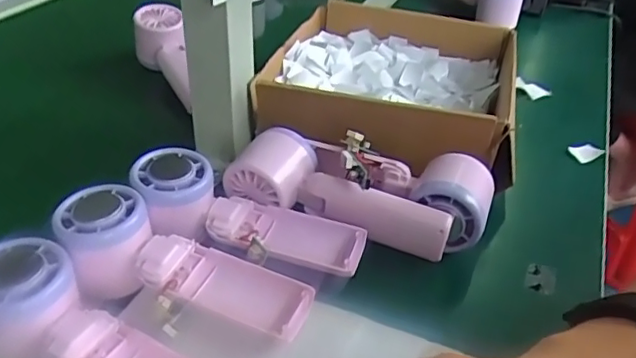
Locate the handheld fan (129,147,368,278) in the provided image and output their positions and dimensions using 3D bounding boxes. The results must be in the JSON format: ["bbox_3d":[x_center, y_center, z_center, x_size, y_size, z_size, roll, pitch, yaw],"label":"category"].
[{"bbox_3d":[-0.052,0.031,0.407,0.162,0.042,0.062,21,41,-1],"label":"handheld fan"}]

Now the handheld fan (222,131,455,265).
[{"bbox_3d":[0.016,0.007,0.431,0.166,0.051,0.053,14,40,12],"label":"handheld fan"}]

